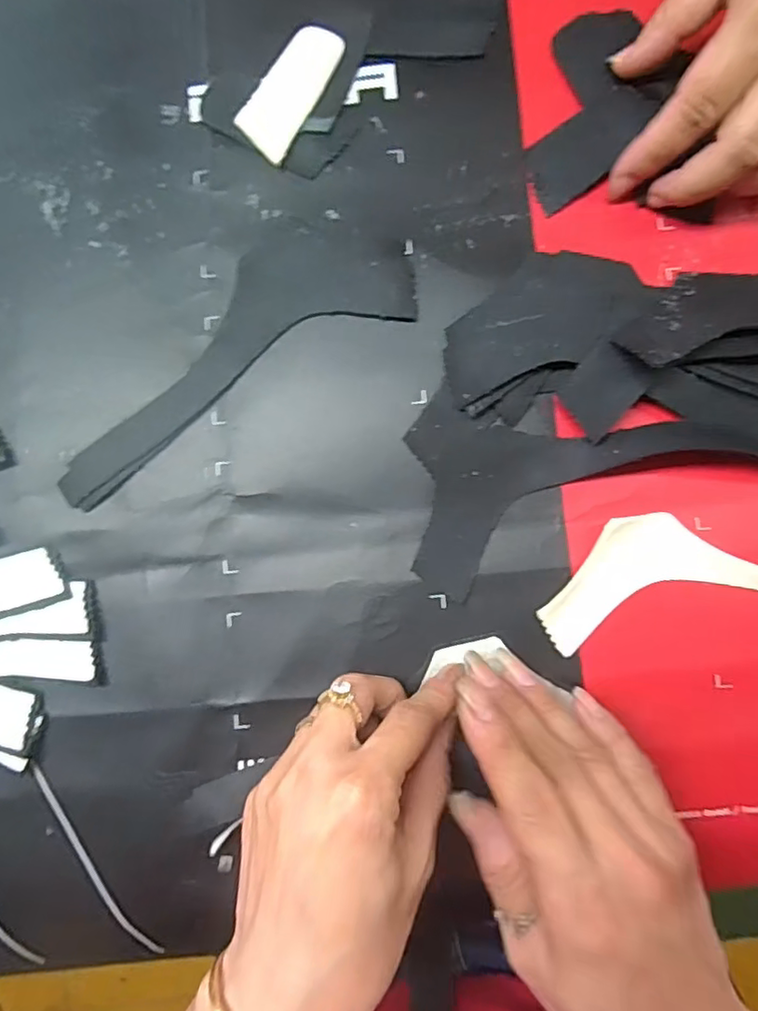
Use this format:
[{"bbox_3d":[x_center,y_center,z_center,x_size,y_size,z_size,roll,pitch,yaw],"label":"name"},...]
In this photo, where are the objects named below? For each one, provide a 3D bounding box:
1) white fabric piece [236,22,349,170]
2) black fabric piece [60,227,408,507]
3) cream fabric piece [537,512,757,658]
[{"bbox_3d":[-0.043,-0.198,0.278,0.028,0.009,0.069,28,88,3],"label":"white fabric piece"},{"bbox_3d":[-0.075,-0.076,0.275,0.189,0.004,0.068,-30,87,0],"label":"black fabric piece"},{"bbox_3d":[0.163,0.025,0.260,0.181,0.008,0.055,-10,92,2],"label":"cream fabric piece"}]

